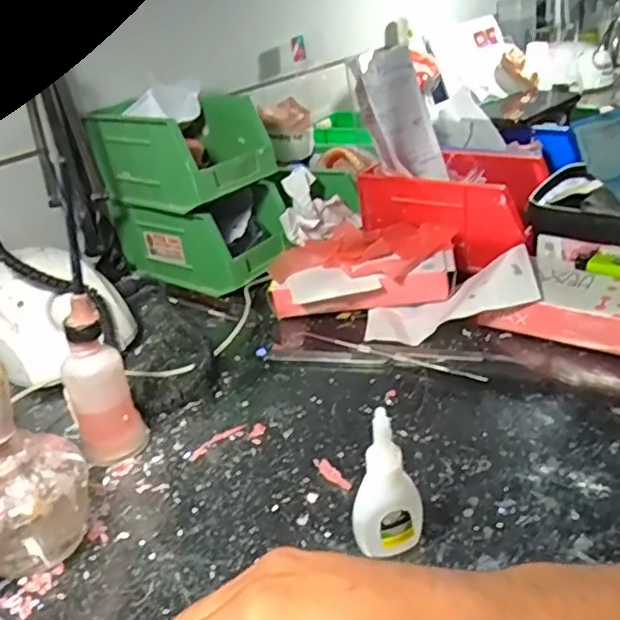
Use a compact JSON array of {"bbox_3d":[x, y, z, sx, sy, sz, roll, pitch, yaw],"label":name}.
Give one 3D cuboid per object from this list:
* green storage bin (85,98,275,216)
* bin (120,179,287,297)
[{"bbox_3d":[-0.124,-0.152,0.624,0.153,0.092,0.099,18,38,37],"label":"green storage bin"},{"bbox_3d":[-0.108,-0.080,0.663,0.169,0.080,0.101,16,36,35],"label":"bin"}]

